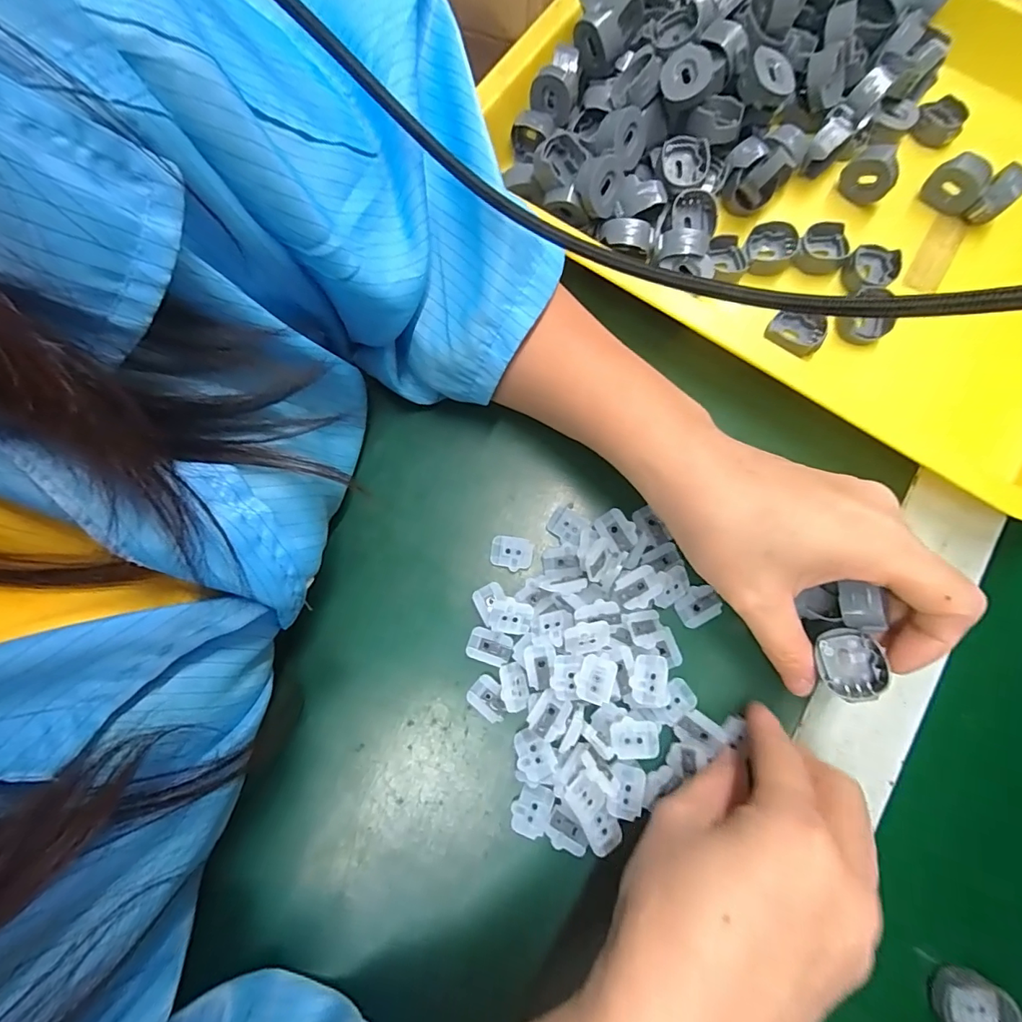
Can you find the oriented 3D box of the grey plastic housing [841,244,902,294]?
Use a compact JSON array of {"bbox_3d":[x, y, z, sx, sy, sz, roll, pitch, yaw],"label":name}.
[{"bbox_3d":[0.203,-0.136,0.272,0.022,0.014,0.026,-35,79,-8],"label":"grey plastic housing"}]

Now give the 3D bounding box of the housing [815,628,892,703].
[{"bbox_3d":[0.141,0.064,0.200,0.022,0.015,0.027,-35,80,-6],"label":"housing"}]

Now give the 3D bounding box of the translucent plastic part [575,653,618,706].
[{"bbox_3d":[0.039,0.076,0.218,0.016,0.006,0.022,18,77,4],"label":"translucent plastic part"}]

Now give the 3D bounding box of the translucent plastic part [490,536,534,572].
[{"bbox_3d":[0.000,0.022,0.249,0.021,0.006,0.016,11,77,2],"label":"translucent plastic part"}]

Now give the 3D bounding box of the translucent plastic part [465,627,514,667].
[{"bbox_3d":[-0.010,0.067,0.236,0.021,0.004,0.015,17,77,4],"label":"translucent plastic part"}]

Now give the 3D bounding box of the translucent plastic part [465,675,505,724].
[{"bbox_3d":[-0.010,0.091,0.234,0.021,0.005,0.015,43,80,9],"label":"translucent plastic part"}]

